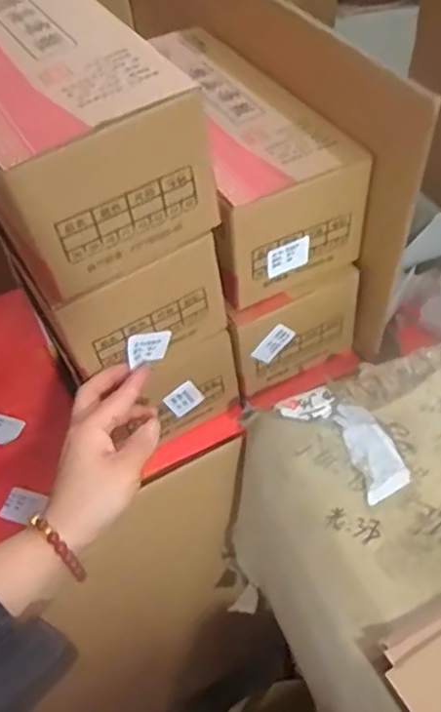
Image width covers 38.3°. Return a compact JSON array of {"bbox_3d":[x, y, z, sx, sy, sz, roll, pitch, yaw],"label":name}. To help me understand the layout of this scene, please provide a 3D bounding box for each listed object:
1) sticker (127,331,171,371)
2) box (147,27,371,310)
[{"bbox_3d":[-0.058,-0.006,0.511,0.041,0.029,0.004,-12,46,-35],"label":"sticker"},{"bbox_3d":[-0.006,-0.194,0.603,0.139,0.106,0.297,-25,54,-15],"label":"box"}]

